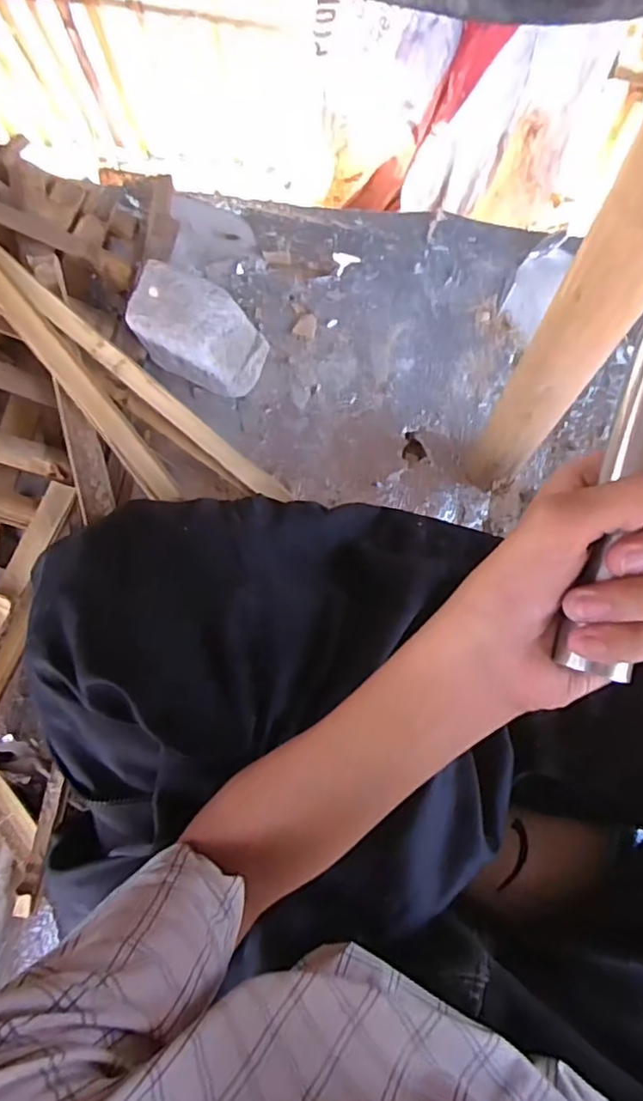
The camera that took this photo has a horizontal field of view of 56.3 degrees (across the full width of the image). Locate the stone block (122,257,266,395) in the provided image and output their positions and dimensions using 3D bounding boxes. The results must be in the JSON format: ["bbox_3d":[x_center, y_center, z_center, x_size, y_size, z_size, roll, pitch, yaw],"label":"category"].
[{"bbox_3d":[-0.144,-0.254,0.702,0.137,0.105,0.086,25,76,9],"label":"stone block"}]

